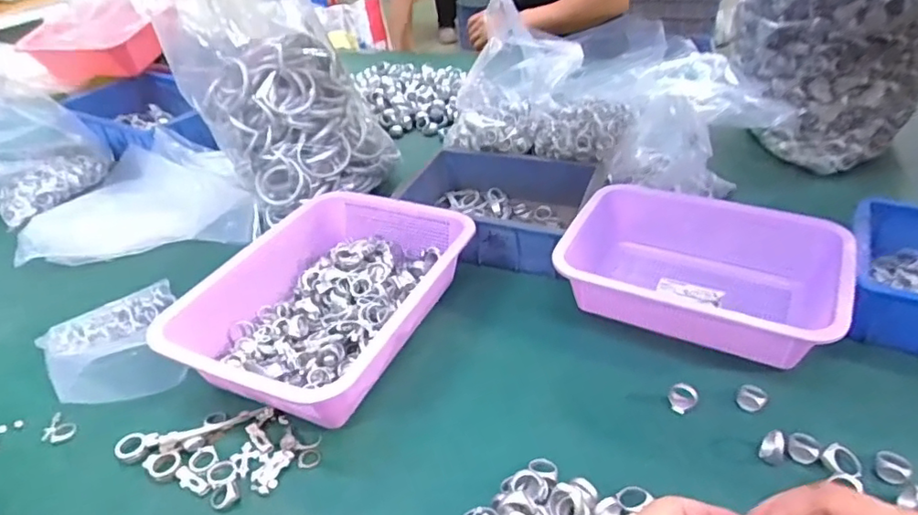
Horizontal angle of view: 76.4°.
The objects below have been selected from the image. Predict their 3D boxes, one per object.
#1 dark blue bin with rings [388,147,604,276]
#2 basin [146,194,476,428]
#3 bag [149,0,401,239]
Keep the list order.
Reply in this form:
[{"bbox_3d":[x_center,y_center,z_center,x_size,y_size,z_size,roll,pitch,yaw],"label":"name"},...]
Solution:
[{"bbox_3d":[0.050,-0.070,0.766,0.239,0.068,0.181,15,40,25],"label":"dark blue bin with rings"},{"bbox_3d":[-0.140,0.043,0.626,0.229,0.075,0.302,16,41,26],"label":"basin"},{"bbox_3d":[-0.228,-0.218,0.790,0.226,0.290,0.181,-28,42,-29],"label":"bag"}]

